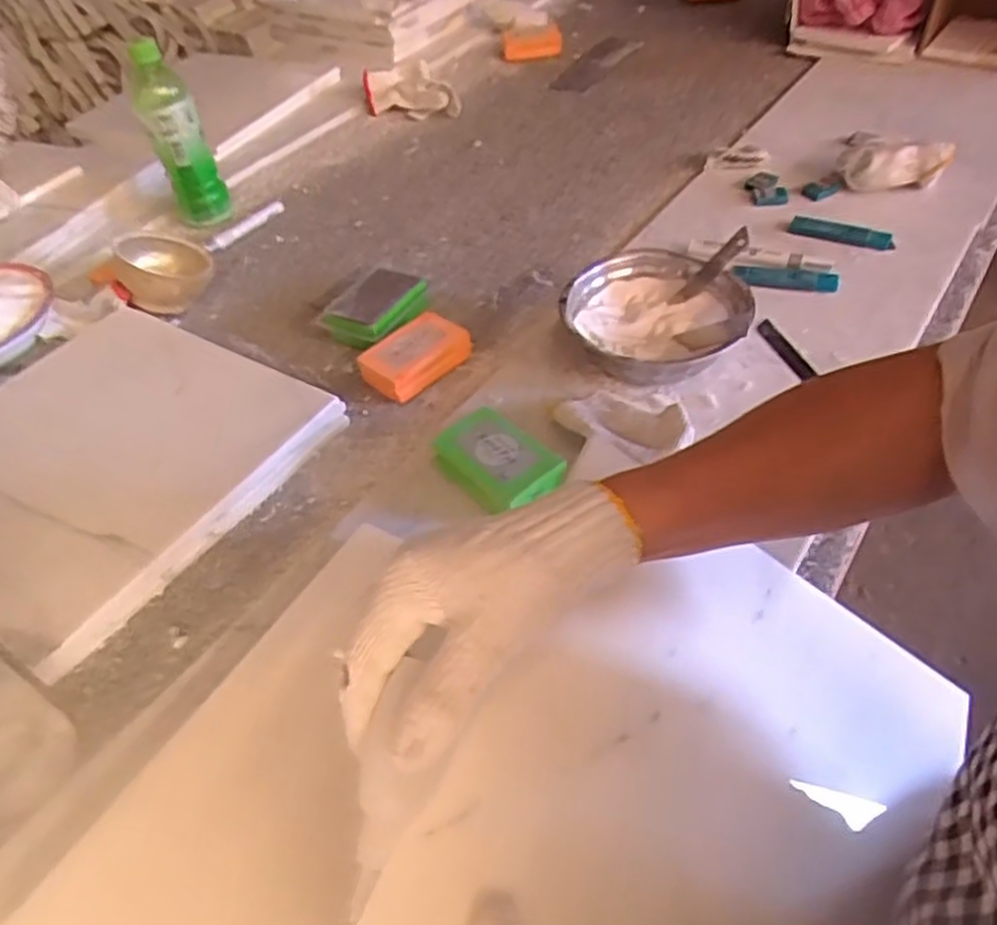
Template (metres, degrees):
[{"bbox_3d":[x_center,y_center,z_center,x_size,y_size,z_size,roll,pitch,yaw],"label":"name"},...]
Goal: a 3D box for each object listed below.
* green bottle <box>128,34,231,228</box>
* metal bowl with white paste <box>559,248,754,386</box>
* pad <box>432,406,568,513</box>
[{"bbox_3d":[-0.374,-0.380,0.877,0.062,0.190,0.054,-25,50,-16],"label":"green bottle"},{"bbox_3d":[0.142,-0.133,0.680,0.158,0.047,0.145,-3,48,3],"label":"metal bowl with white paste"},{"bbox_3d":[-0.002,-0.002,0.584,0.063,0.024,0.095,-37,54,-25],"label":"pad"}]

